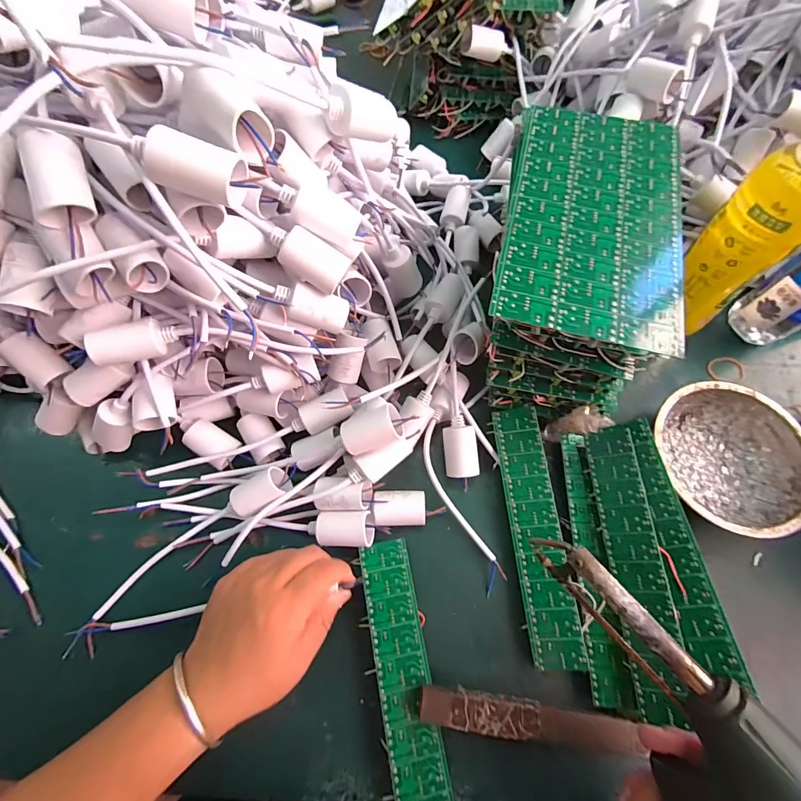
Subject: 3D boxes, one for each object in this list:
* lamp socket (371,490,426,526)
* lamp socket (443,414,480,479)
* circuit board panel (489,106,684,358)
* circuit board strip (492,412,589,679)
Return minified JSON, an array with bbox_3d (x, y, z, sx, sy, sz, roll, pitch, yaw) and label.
[{"bbox_3d":[-0.002,0.093,0.334,0.045,0.027,0.028,-1,69,1],"label":"lamp socket"},{"bbox_3d":[0.054,0.042,0.351,0.029,0.024,0.053,-5,87,14],"label":"lamp socket"},{"bbox_3d":[0.130,-0.127,0.262,0.112,0.006,0.199,12,69,5],"label":"circuit board panel"},{"bbox_3d":[0.113,0.105,0.325,0.038,0.011,0.202,-5,69,-1],"label":"circuit board strip"}]

